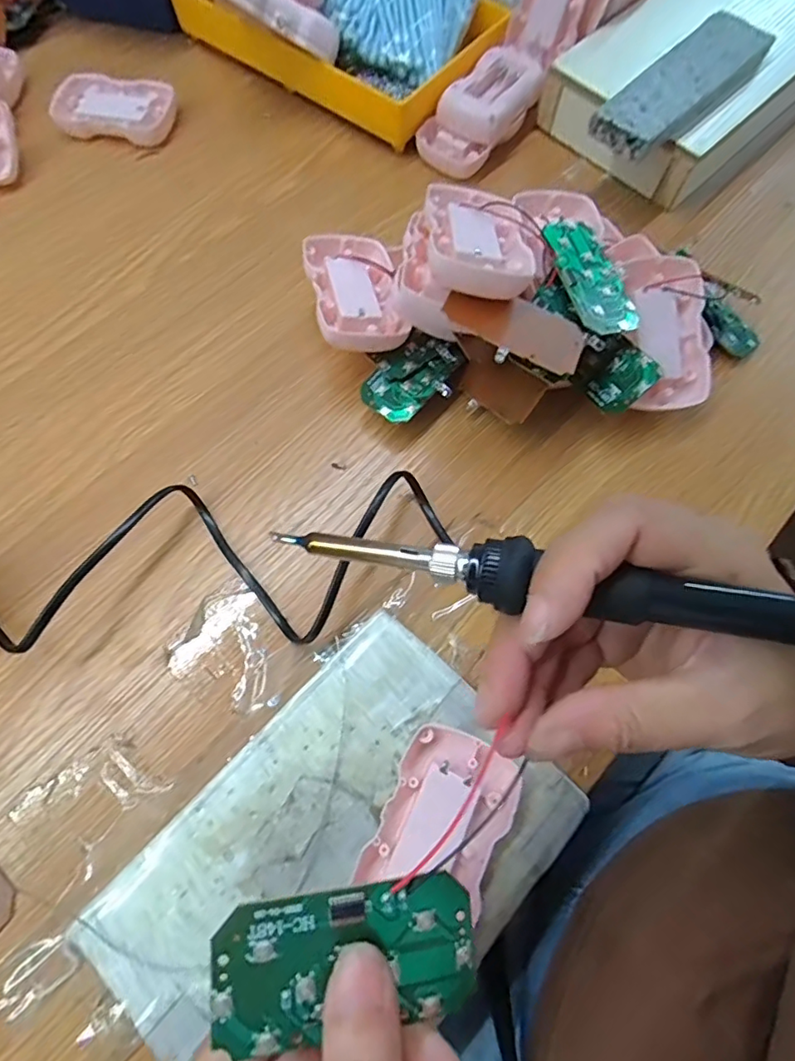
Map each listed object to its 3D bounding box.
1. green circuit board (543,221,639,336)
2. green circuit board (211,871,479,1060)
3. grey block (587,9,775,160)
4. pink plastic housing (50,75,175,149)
[{"bbox_3d":[0.108,-0.143,0.295,0.036,0.007,0.073,-17,71,-7],"label":"green circuit board"},{"bbox_3d":[-0.014,0.122,0.152,0.074,0.007,0.035,-2,69,-12],"label":"green circuit board"},{"bbox_3d":[0.199,-0.310,0.373,0.050,0.022,0.151,42,74,13],"label":"grey block"},{"bbox_3d":[-0.220,-0.331,0.419,0.090,0.013,0.057,6,70,1],"label":"pink plastic housing"}]

